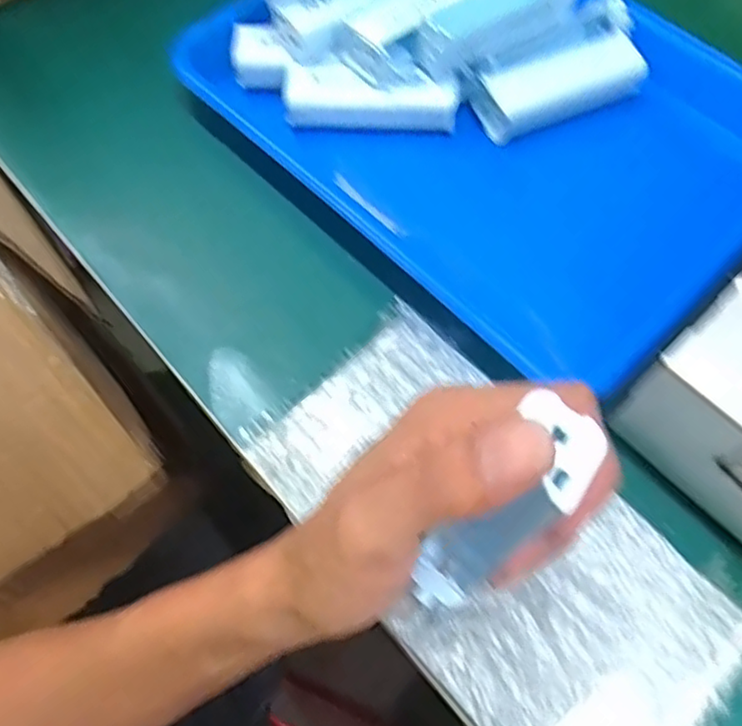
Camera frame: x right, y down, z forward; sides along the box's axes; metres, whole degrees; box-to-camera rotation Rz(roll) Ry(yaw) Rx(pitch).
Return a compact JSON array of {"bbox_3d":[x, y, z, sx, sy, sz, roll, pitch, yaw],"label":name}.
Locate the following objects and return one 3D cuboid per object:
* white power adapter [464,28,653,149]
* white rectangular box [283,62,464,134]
[{"bbox_3d":[0.116,-0.168,0.409,0.107,0.026,0.034,-24,68,-11],"label":"white power adapter"},{"bbox_3d":[0.000,-0.161,0.403,0.104,0.029,0.023,1,65,0],"label":"white rectangular box"}]

